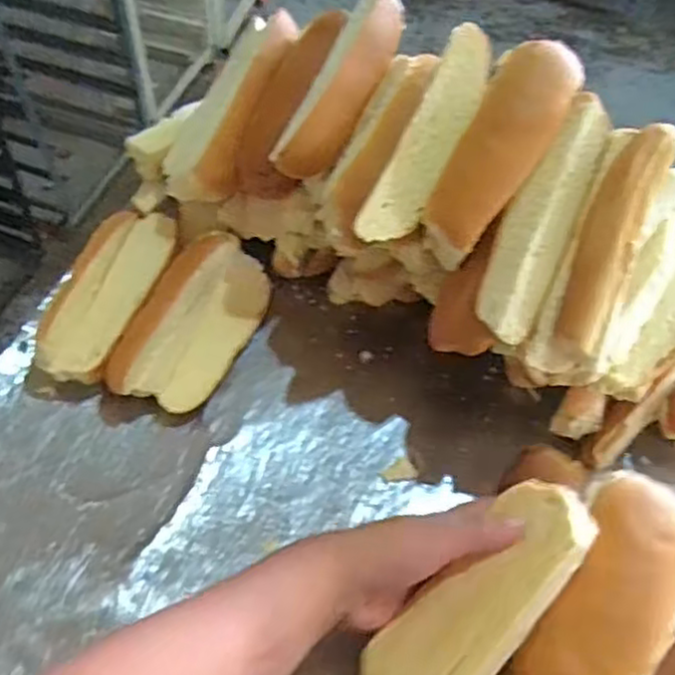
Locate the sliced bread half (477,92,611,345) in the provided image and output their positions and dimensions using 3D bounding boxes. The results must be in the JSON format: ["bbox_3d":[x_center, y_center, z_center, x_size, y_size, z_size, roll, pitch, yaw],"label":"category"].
[{"bbox_3d":[0.130,-0.075,0.456,0.043,0.024,0.155,23,91,13],"label":"sliced bread half"}]

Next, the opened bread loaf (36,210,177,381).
[{"bbox_3d":[-0.181,-0.032,0.585,0.063,0.050,0.157,13,54,6],"label":"opened bread loaf"}]

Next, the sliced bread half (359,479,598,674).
[{"bbox_3d":[0.082,0.151,0.403,0.157,0.028,0.061,-51,39,-3],"label":"sliced bread half"}]

